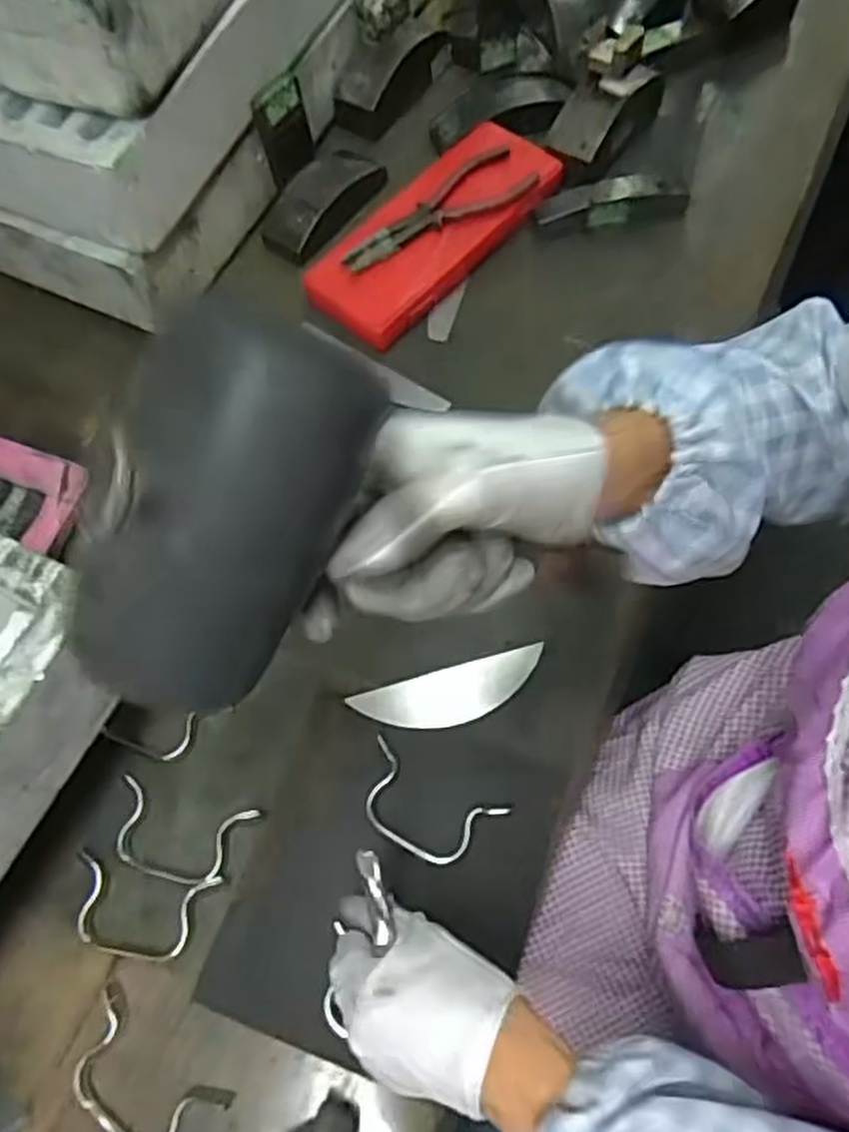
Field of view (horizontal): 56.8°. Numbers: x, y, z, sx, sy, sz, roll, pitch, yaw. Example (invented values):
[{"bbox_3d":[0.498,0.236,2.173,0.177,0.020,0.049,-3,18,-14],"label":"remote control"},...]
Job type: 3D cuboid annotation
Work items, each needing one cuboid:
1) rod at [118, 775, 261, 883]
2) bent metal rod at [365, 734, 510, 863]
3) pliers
[{"bbox_3d":[-0.160,0.175,0.508,0.091,0.012,0.053,12,73,9],"label":"rod"},{"bbox_3d":[-0.003,0.155,0.504,0.094,0.010,0.053,29,71,15],"label":"bent metal rod"},{"bbox_3d":[0.013,-0.309,0.687,0.189,0.018,0.056,-38,69,-13],"label":"pliers"}]

